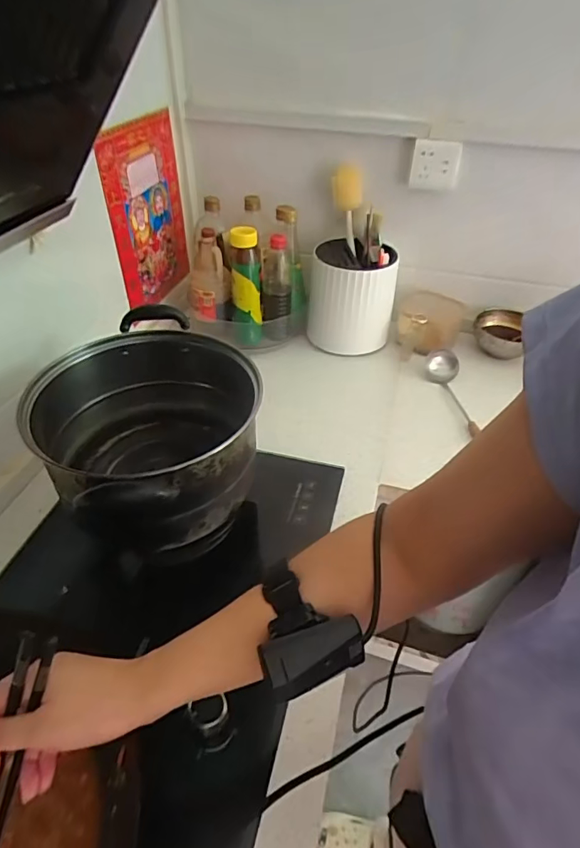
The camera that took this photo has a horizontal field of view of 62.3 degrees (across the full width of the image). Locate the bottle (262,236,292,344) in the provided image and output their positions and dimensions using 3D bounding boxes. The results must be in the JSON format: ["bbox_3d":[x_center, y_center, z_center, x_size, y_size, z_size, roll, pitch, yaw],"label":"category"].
[{"bbox_3d":[-0.028,-0.283,0.998,0.062,0.226,0.053,0,41,-2],"label":"bottle"}]

